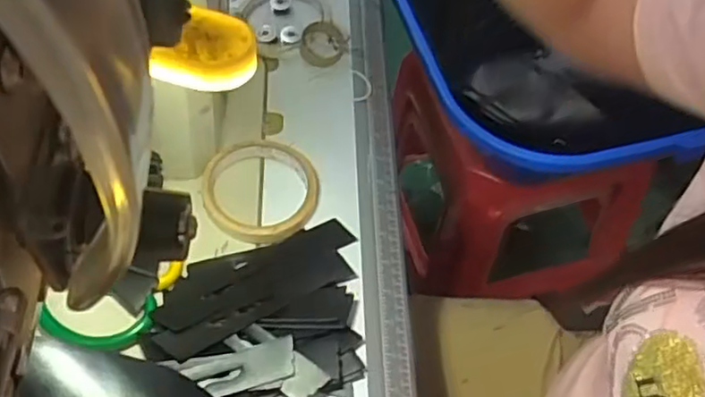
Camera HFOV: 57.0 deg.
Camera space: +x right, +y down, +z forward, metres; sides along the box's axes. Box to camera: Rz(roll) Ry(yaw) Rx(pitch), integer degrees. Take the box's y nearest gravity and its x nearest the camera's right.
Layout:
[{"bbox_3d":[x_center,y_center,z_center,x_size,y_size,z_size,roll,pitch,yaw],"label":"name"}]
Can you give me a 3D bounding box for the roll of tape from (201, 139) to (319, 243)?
[{"bbox_3d":[-0.073,-0.008,0.522,0.091,0.014,0.089,0,58,0],"label":"roll of tape"}]

